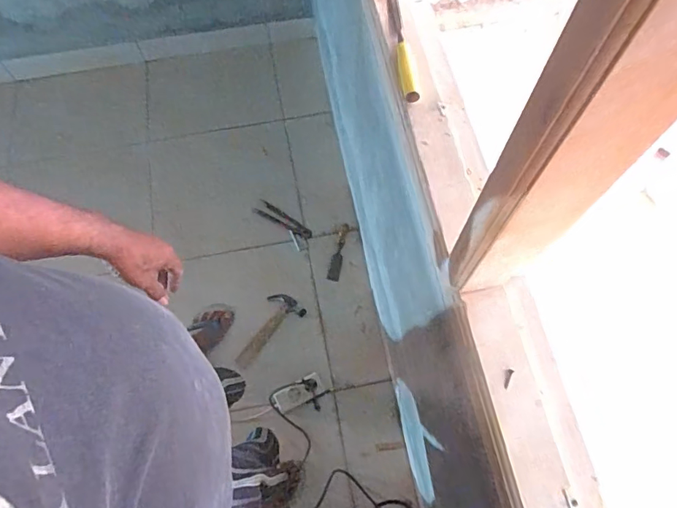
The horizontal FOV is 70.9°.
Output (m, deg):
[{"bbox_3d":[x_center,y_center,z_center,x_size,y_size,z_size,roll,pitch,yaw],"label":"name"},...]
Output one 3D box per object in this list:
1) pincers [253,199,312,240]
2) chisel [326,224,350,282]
[{"bbox_3d":[-0.186,-0.120,1.638,0.243,0.013,0.059,26,71,21],"label":"pincers"},{"bbox_3d":[0.001,-0.006,1.539,0.039,0.019,0.194,12,68,6],"label":"chisel"}]

